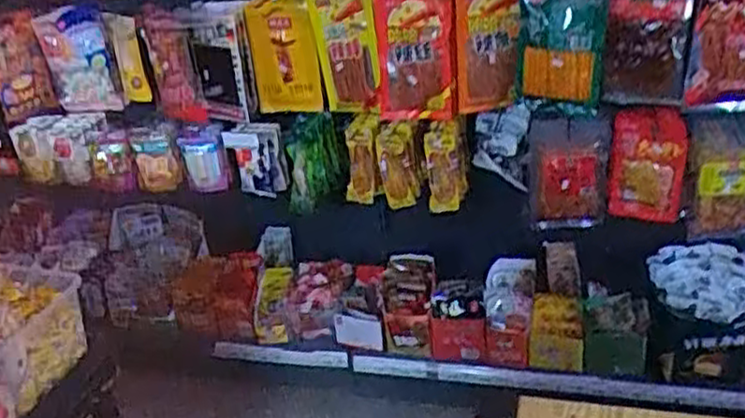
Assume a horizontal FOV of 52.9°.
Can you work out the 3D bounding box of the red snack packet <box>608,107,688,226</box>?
[{"bbox_3d":[0.610,-0.094,1.662,0.150,0.304,0.021,3,40,17],"label":"red snack packet"}]

